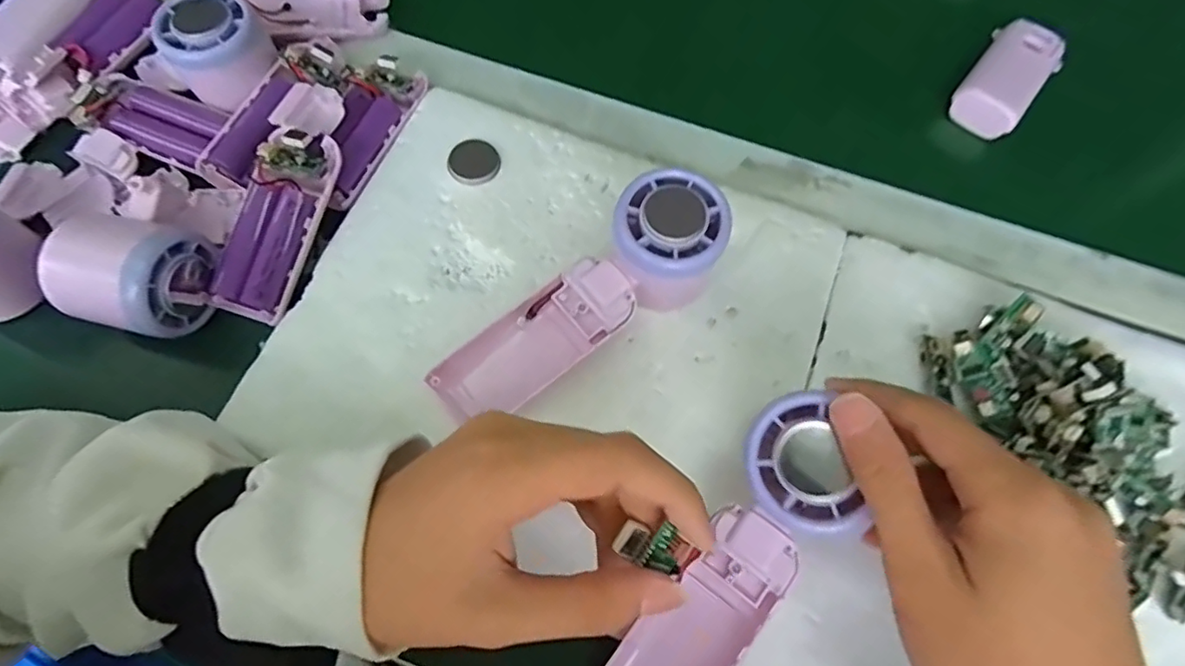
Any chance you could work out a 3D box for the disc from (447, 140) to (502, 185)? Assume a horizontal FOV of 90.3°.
[{"bbox_3d":[-0.070,-0.101,0.349,0.029,0.004,0.028,1,69,-2],"label":"disc"}]

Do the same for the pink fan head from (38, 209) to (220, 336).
[{"bbox_3d":[-0.233,-0.030,0.294,0.059,0.042,0.053,8,69,0],"label":"pink fan head"}]

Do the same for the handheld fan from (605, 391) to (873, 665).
[{"bbox_3d":[0.059,0.100,0.246,0.050,0.034,0.156,28,101,8],"label":"handheld fan"}]

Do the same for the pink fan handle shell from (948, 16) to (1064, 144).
[{"bbox_3d":[0.281,-0.175,0.395,0.045,0.021,0.099,41,73,12],"label":"pink fan handle shell"}]

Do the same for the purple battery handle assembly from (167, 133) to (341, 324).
[{"bbox_3d":[-0.173,-0.059,0.317,0.047,0.019,0.104,21,84,5],"label":"purple battery handle assembly"}]

